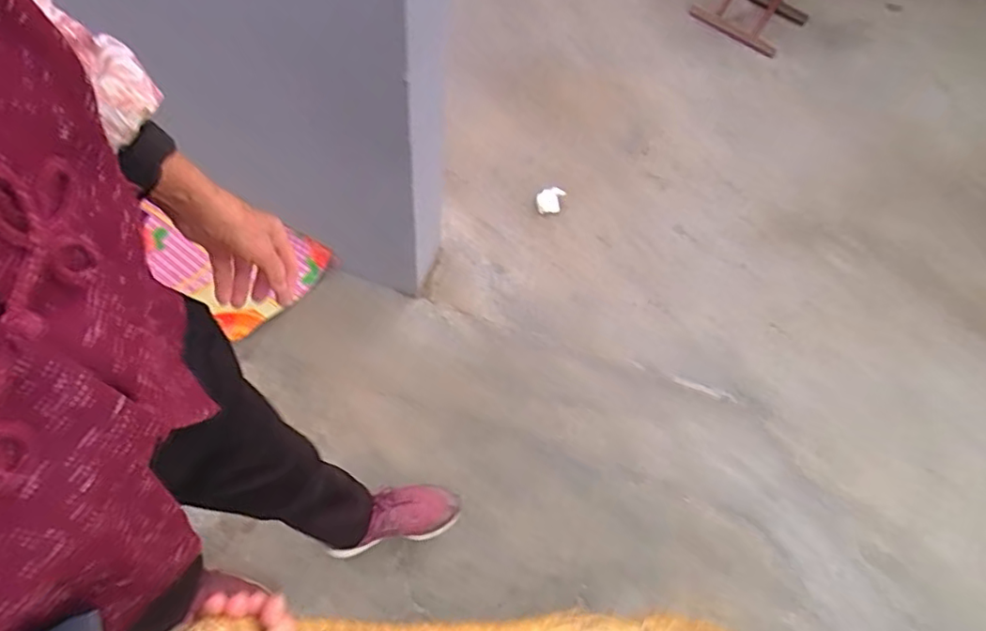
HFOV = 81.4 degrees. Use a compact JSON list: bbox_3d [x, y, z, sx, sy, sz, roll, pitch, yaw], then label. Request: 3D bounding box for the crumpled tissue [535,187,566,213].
[{"bbox_3d":[0.151,-0.301,1.489,0.071,0.022,0.064,-4,61,-7],"label":"crumpled tissue"}]

